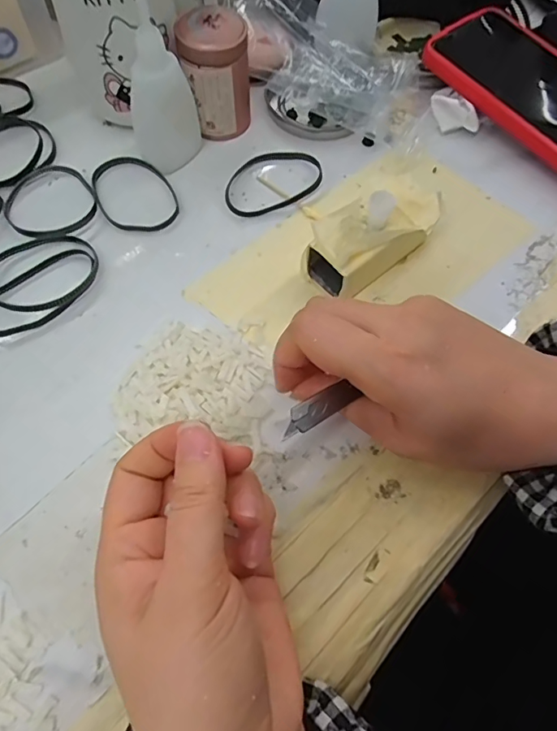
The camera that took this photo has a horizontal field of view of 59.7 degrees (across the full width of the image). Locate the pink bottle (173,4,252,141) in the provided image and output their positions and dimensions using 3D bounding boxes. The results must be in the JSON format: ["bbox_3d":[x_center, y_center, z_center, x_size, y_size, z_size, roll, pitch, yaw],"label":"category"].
[{"bbox_3d":[-0.042,-0.191,0.322,0.044,0.066,0.039,-10,66,-7],"label":"pink bottle"}]

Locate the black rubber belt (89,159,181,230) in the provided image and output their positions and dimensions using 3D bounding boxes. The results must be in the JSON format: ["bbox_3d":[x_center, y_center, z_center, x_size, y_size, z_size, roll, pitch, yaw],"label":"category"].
[{"bbox_3d":[-0.094,-0.113,0.316,0.049,0.005,0.064,-30,70,-15],"label":"black rubber belt"}]

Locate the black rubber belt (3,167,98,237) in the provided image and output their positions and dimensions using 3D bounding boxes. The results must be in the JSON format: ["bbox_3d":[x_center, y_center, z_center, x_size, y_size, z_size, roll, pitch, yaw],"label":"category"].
[{"bbox_3d":[-0.147,-0.105,0.312,0.056,0.004,0.062,-32,70,-16],"label":"black rubber belt"}]

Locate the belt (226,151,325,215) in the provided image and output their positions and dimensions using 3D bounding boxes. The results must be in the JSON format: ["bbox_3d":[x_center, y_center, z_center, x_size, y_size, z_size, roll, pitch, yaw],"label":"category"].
[{"bbox_3d":[-0.005,-0.125,0.326,0.071,0.005,0.046,-22,67,-12],"label":"belt"}]

